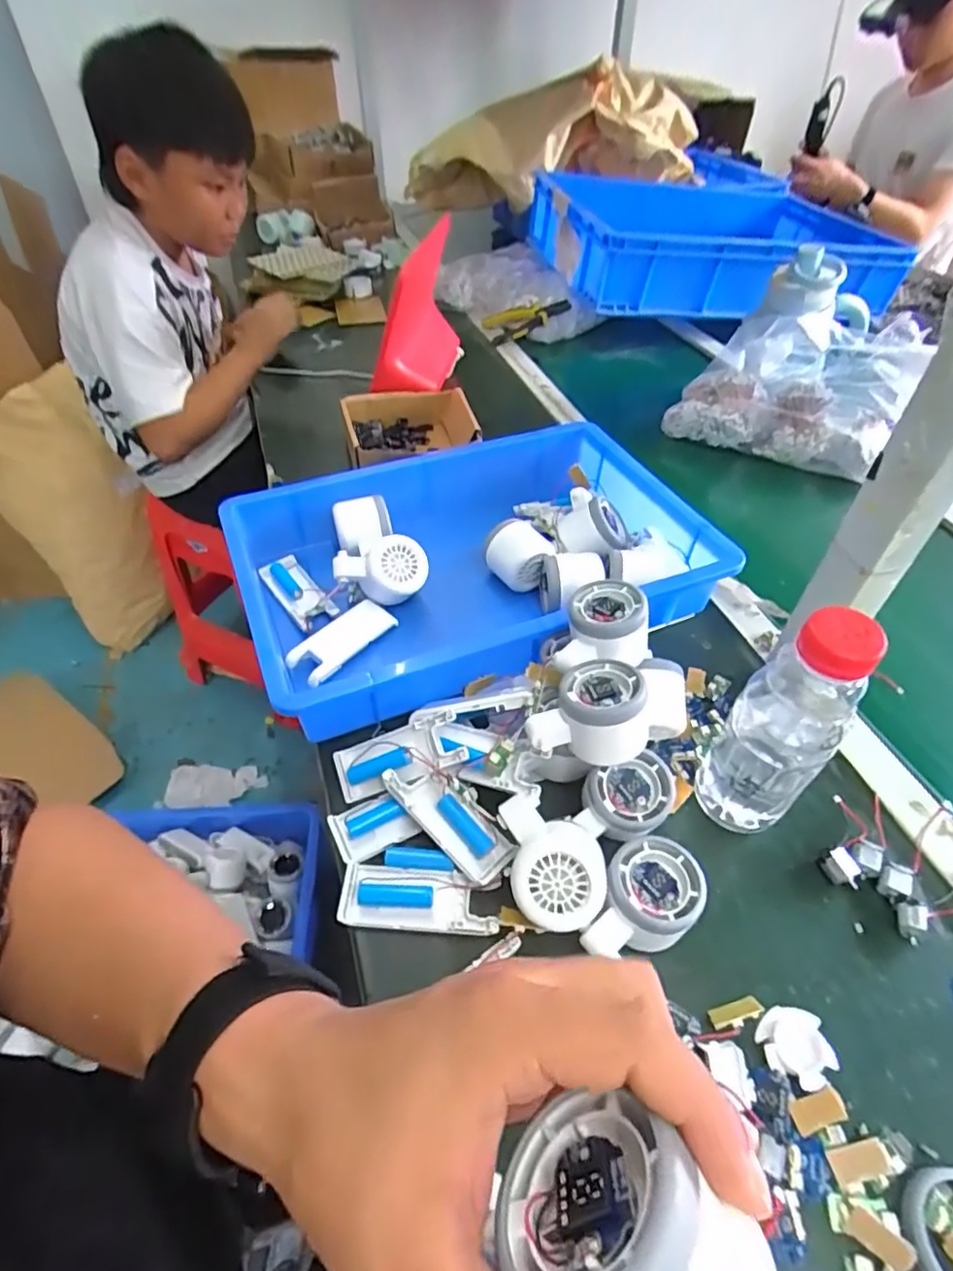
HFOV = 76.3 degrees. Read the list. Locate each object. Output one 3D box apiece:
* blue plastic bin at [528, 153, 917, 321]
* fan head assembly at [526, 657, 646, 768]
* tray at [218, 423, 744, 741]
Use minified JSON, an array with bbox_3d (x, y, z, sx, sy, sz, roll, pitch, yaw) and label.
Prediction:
[{"bbox_3d":[0.426,-0.780,1.170,0.611,0.115,0.519,-2,47,-2],"label":"blue plastic bin"},{"bbox_3d":[0.075,0.052,0.419,0.076,0.047,0.060,-8,48,-8],"label":"fan head assembly"},{"bbox_3d":[-0.004,-0.073,0.607,0.426,0.085,0.281,-18,50,-17],"label":"tray"}]

